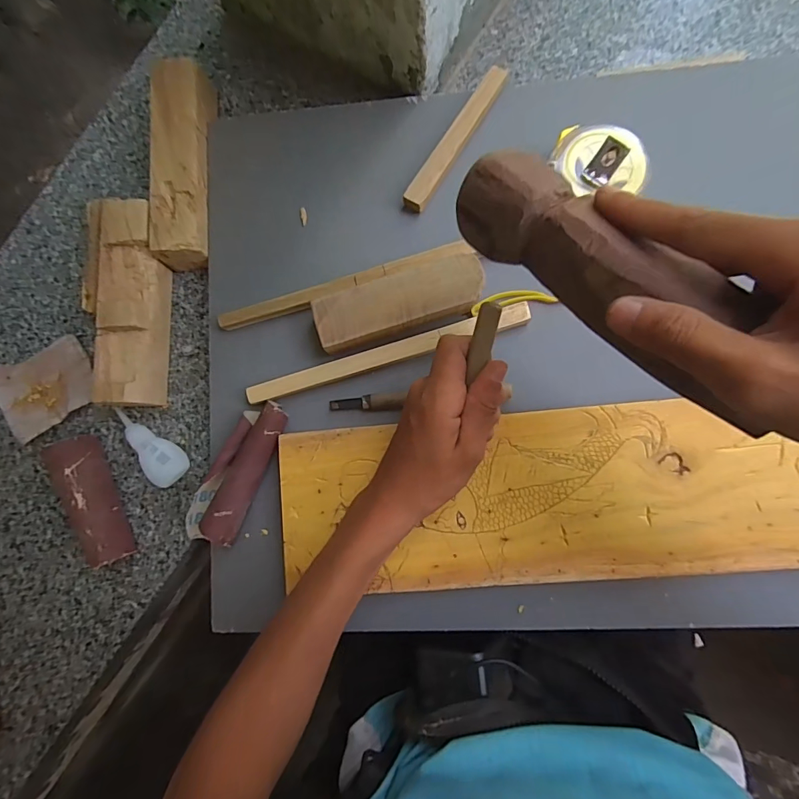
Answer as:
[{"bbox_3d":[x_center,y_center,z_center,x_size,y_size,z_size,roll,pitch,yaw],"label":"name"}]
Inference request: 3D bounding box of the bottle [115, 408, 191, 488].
[{"bbox_3d":[-0.201,0.035,0.352,0.029,0.016,0.075,-40,83,0],"label":"bottle"}]

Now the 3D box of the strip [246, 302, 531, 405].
[{"bbox_3d":[-0.009,-0.032,0.315,0.209,0.008,0.013,-17,84,3],"label":"strip"}]

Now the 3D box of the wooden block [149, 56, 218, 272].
[{"bbox_3d":[-0.174,-0.192,0.358,0.041,0.043,0.164,-1,85,5],"label":"wooden block"}]

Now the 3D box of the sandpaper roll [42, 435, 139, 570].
[{"bbox_3d":[-0.241,0.078,0.345,0.028,0.032,0.102,-28,83,2],"label":"sandpaper roll"}]

